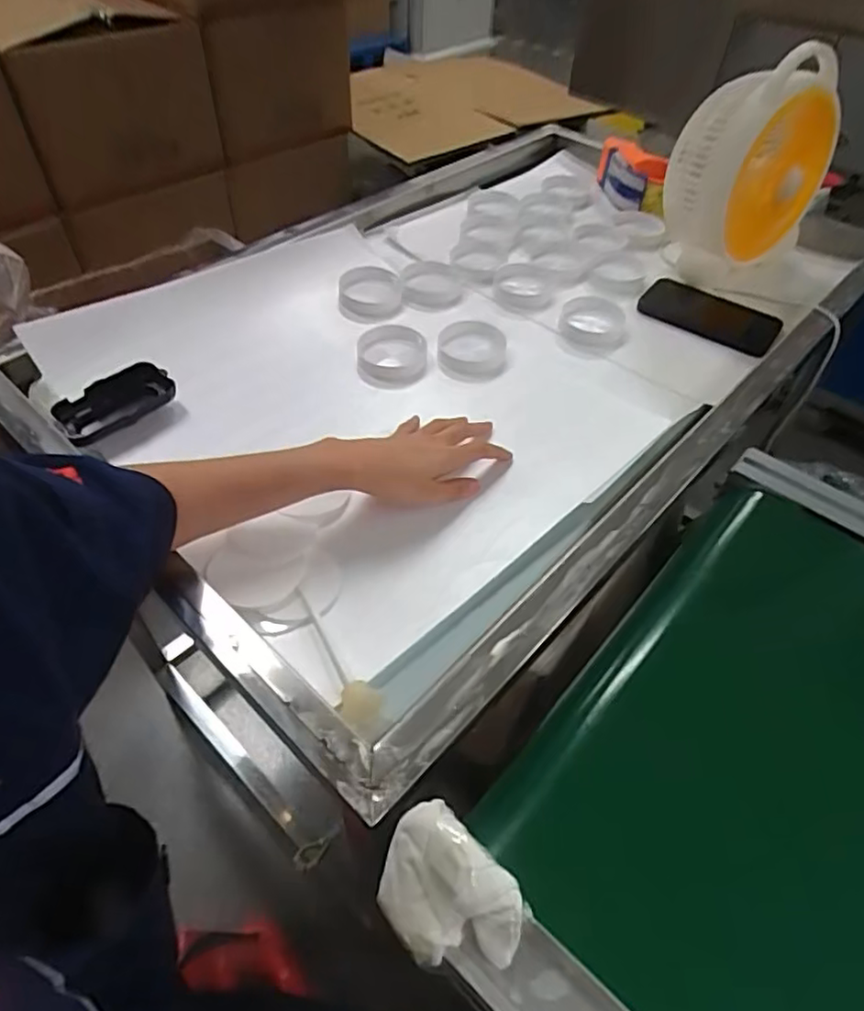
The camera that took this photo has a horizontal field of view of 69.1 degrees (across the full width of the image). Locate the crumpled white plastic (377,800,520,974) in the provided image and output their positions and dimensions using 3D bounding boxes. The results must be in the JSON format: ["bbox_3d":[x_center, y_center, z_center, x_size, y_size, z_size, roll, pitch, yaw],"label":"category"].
[{"bbox_3d":[0.008,0.203,0.328,0.078,0.018,0.062,29,90,29],"label":"crumpled white plastic"}]

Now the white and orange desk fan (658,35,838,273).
[{"bbox_3d":[0.389,-0.412,0.780,0.195,0.231,0.113,-21,53,-19],"label":"white and orange desk fan"}]

